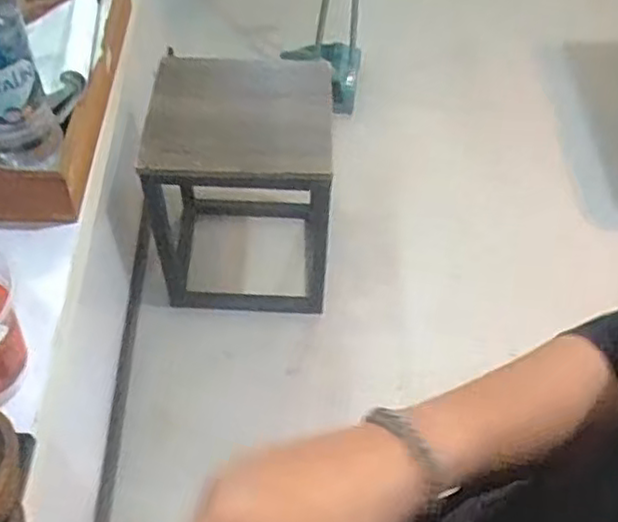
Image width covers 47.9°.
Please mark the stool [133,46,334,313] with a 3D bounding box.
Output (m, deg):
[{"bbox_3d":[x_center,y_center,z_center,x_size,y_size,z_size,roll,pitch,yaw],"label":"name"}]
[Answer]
[{"bbox_3d":[-0.151,-0.138,1.501,0.389,0.526,0.293,-1,52,-4],"label":"stool"}]

